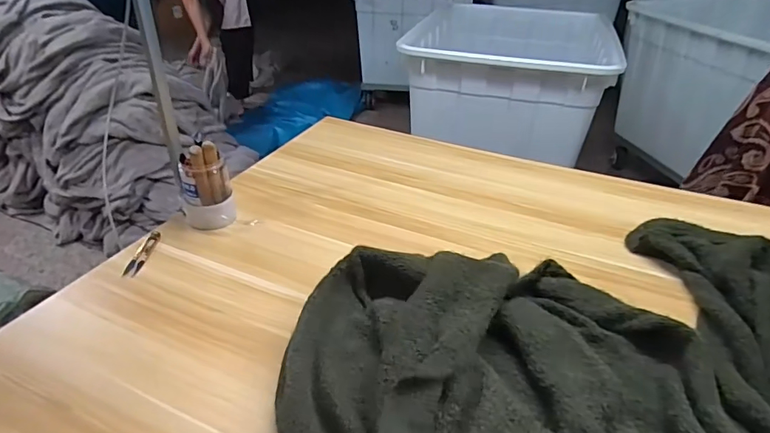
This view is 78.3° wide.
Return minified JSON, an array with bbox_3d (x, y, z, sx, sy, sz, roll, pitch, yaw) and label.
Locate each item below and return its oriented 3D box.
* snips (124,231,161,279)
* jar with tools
[{"bbox_3d":[-0.377,0.057,0.737,0.023,0.008,0.102,2,35,1],"label":"snips"},{"bbox_3d":[-0.295,-0.054,0.777,0.080,0.148,0.063,-17,39,-25],"label":"jar with tools"}]

